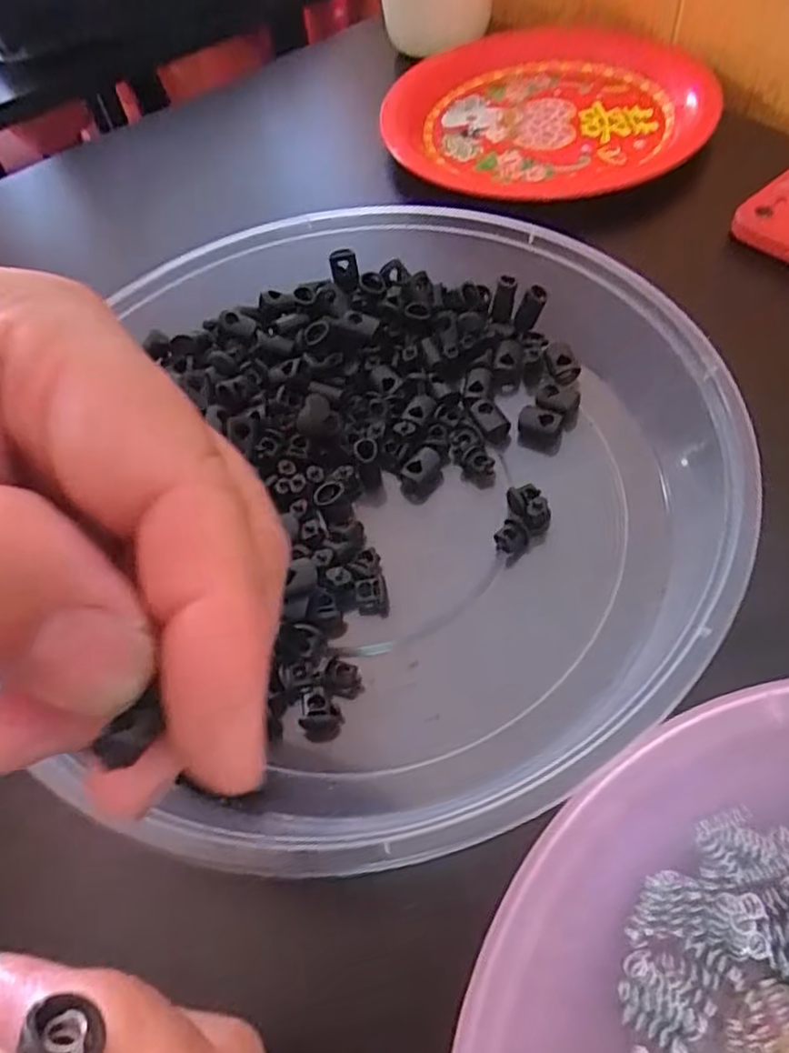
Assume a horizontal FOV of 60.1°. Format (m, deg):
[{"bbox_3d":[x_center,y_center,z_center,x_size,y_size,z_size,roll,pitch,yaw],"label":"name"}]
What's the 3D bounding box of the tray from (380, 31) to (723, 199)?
[{"bbox_3d":[0.086,-0.218,0.353,0.149,0.024,0.158,33,66,25],"label":"tray"}]

